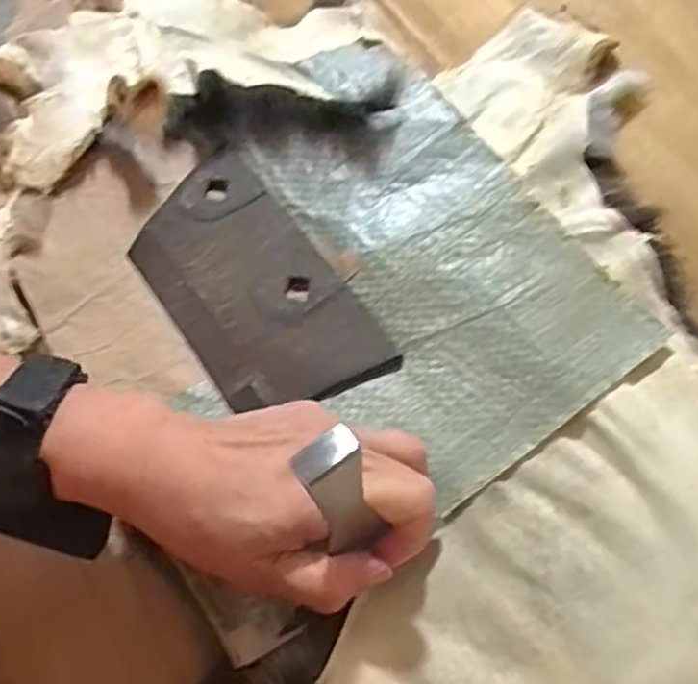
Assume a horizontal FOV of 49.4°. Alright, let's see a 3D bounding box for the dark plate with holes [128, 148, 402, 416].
[{"bbox_3d":[-0.057,-0.030,0.435,0.091,0.008,0.166,-33,71,-11],"label":"dark plate with holes"}]

